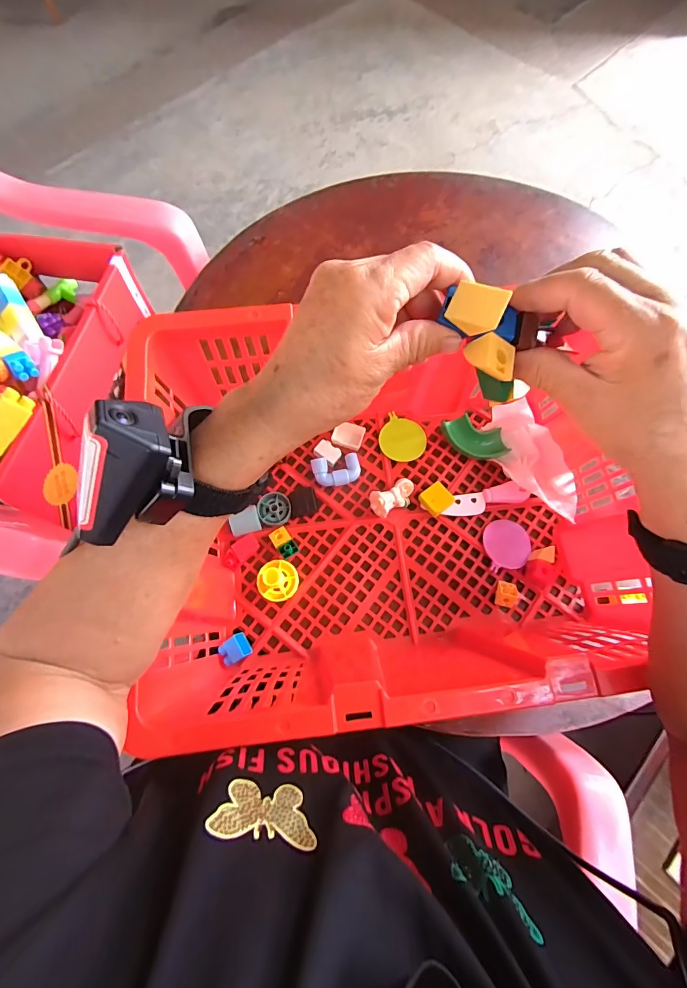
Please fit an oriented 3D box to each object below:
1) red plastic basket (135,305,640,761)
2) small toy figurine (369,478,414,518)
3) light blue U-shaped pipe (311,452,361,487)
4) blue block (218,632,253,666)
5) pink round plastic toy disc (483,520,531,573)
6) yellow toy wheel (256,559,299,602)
[{"bbox_3d":[0.063,0.020,0.394,0.425,0.155,0.328,-6,72,-3],"label":"red plastic basket"},{"bbox_3d":[0.058,0.004,0.463,0.057,0.032,0.031,-27,75,-10],"label":"small toy figurine"},{"bbox_3d":[-0.008,-0.028,0.481,0.057,0.016,0.036,-12,72,-5],"label":"light blue U-shaped pipe"},{"bbox_3d":[-0.115,0.165,0.421,0.028,0.025,0.025,-31,75,-11],"label":"blue block"},{"bbox_3d":[0.193,0.059,0.464,0.056,0.010,0.056,0,72,-1],"label":"pink round plastic toy disc"},{"bbox_3d":[-0.072,0.092,0.427,0.043,0.033,0.043,0,72,-1],"label":"yellow toy wheel"}]

